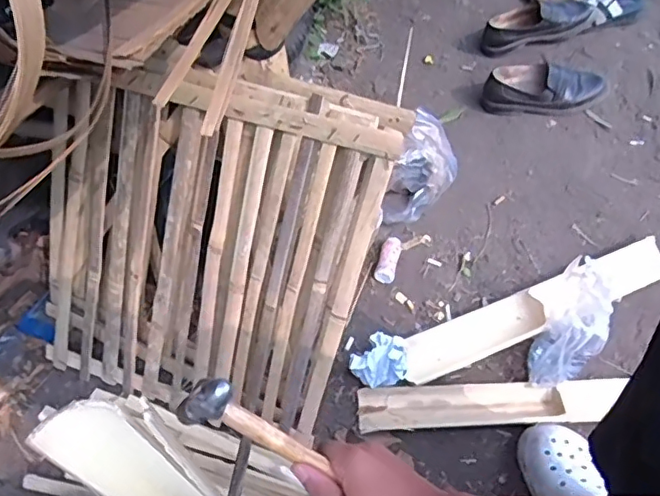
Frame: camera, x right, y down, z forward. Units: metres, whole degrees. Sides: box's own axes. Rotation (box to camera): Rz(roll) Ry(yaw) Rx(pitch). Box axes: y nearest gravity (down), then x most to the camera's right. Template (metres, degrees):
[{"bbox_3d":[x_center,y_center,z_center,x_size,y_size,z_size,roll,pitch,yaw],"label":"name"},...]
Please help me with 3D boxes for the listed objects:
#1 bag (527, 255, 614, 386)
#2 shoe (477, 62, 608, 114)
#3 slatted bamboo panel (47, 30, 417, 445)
[{"bbox_3d":[0.387,0.121,0.891,0.094,0.209,0.072,25,19,24],"label":"bag"},{"bbox_3d":[0.492,-0.357,1.294,0.277,0.095,0.089,1,49,6],"label":"shoe"},{"bbox_3d":[-0.198,-0.007,0.844,0.500,0.551,0.050,21,22,12],"label":"slatted bamboo panel"}]

